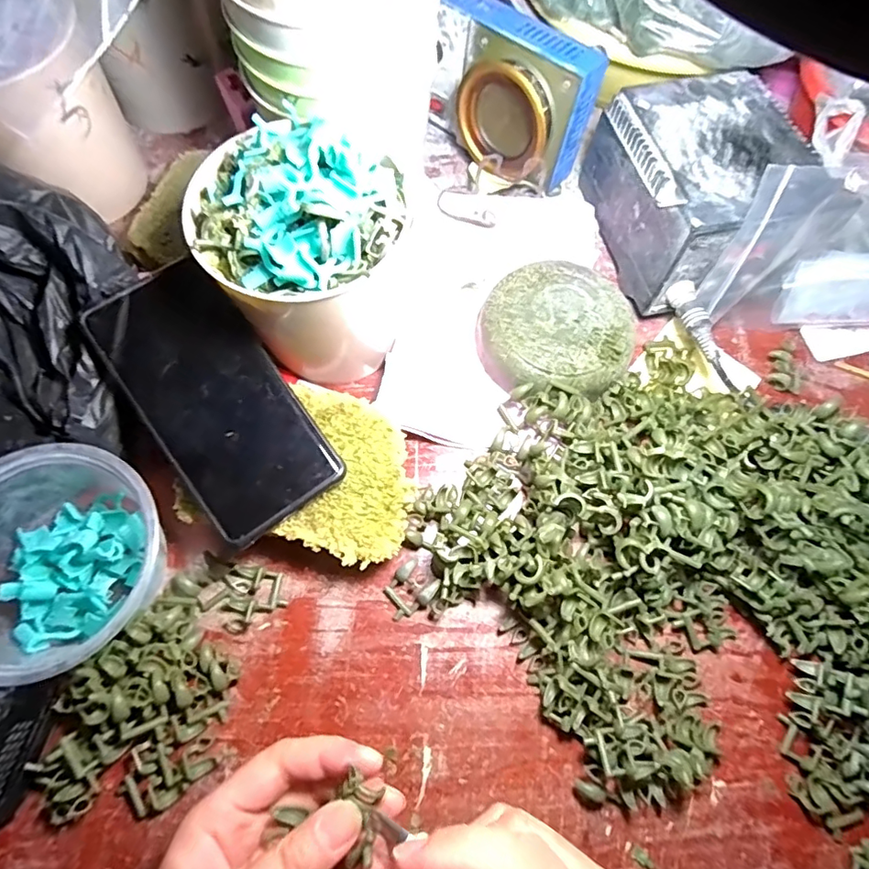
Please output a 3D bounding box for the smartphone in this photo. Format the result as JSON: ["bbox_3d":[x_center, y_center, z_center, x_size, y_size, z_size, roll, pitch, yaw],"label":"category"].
[{"bbox_3d":[-0.124,-0.021,0.296,0.072,0.006,0.158,-35,86,-13],"label":"smartphone"}]

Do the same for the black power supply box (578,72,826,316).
[{"bbox_3d":[0.186,-0.175,0.375,0.109,0.082,0.137,-14,70,-6],"label":"black power supply box"}]

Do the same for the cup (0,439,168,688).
[{"bbox_3d":[-0.204,0.068,0.292,0.122,0.064,0.112,0,69,0],"label":"cup"}]

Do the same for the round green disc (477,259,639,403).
[{"bbox_3d":[0.085,-0.071,0.366,0.105,0.031,0.093,9,70,3],"label":"round green disc"}]

